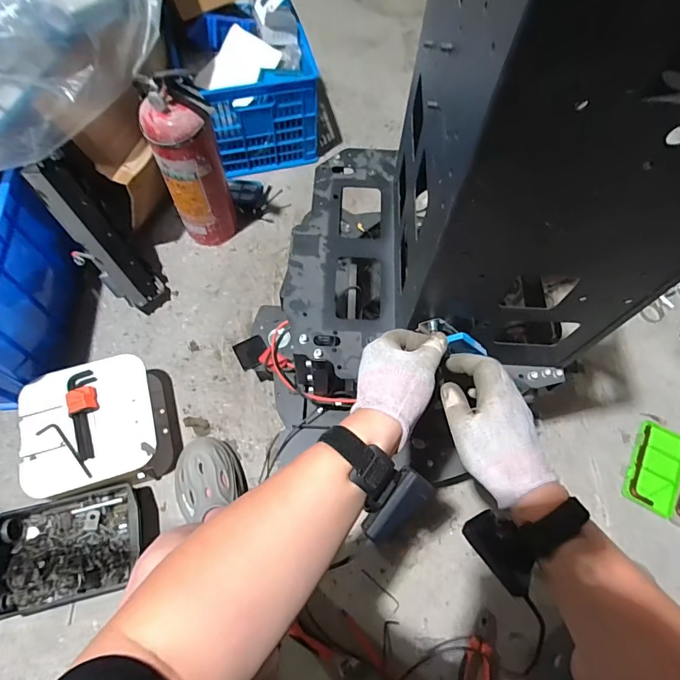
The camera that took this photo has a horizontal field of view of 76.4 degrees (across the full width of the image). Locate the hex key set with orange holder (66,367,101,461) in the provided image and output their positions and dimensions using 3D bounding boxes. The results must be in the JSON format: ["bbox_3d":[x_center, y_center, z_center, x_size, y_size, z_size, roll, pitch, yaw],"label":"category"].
[{"bbox_3d":[-0.493,0.139,0.829,0.055,0.020,0.172,-17,67,-8],"label":"hex key set with orange holder"}]

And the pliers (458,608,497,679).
[{"bbox_3d":[0.248,0.571,0.776,0.055,0.026,0.151,17,64,5],"label":"pliers"}]

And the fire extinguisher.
[{"bbox_3d":[-0.337,-0.393,0.987,0.139,0.411,0.124,-21,67,-13],"label":"fire extinguisher"}]

